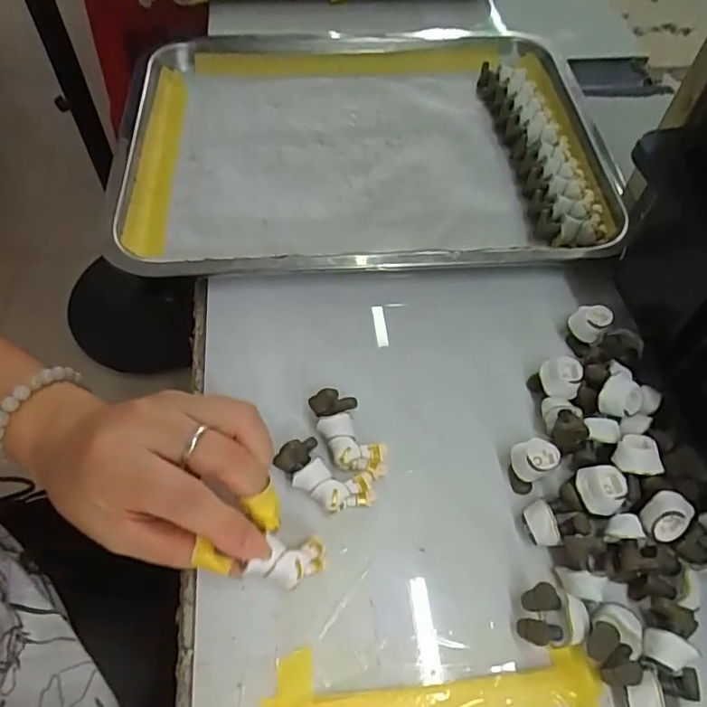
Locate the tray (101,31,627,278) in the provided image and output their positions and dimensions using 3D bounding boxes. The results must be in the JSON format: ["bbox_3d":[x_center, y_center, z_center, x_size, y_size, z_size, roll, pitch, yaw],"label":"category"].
[{"bbox_3d":[0.003,-0.177,0.430,0.338,0.032,0.292,-4,53,-1],"label":"tray"}]

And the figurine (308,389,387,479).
[{"bbox_3d":[-0.003,0.041,0.286,0.025,0.020,0.047,-24,61,-15],"label":"figurine"}]

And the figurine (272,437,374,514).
[{"bbox_3d":[-0.013,0.060,0.274,0.051,0.018,0.027,31,64,0],"label":"figurine"}]

